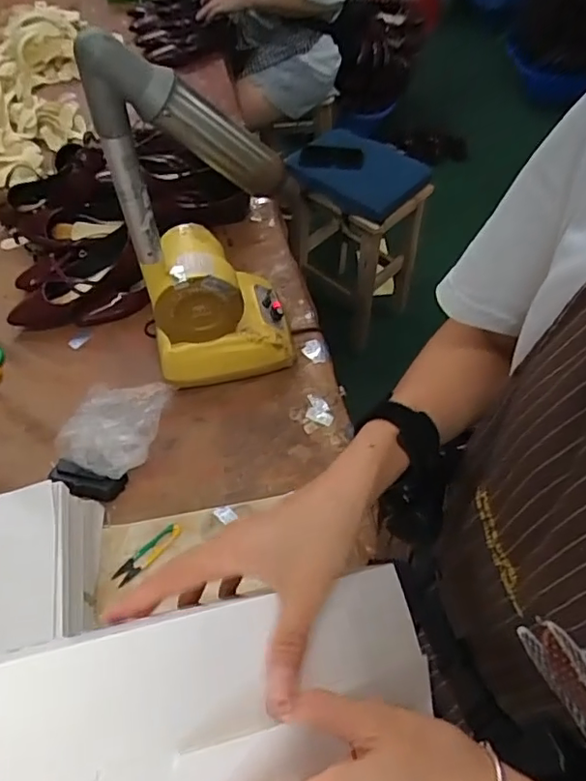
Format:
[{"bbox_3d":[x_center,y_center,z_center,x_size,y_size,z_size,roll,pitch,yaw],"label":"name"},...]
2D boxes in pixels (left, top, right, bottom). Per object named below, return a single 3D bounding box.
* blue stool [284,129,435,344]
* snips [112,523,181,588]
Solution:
[{"bbox_3d":[0.190,-0.447,1.636,0.320,0.498,0.320,35,63,22],"label":"blue stool"},{"bbox_3d":[-0.185,0.210,0.727,0.026,0.006,0.098,39,66,25],"label":"snips"}]

